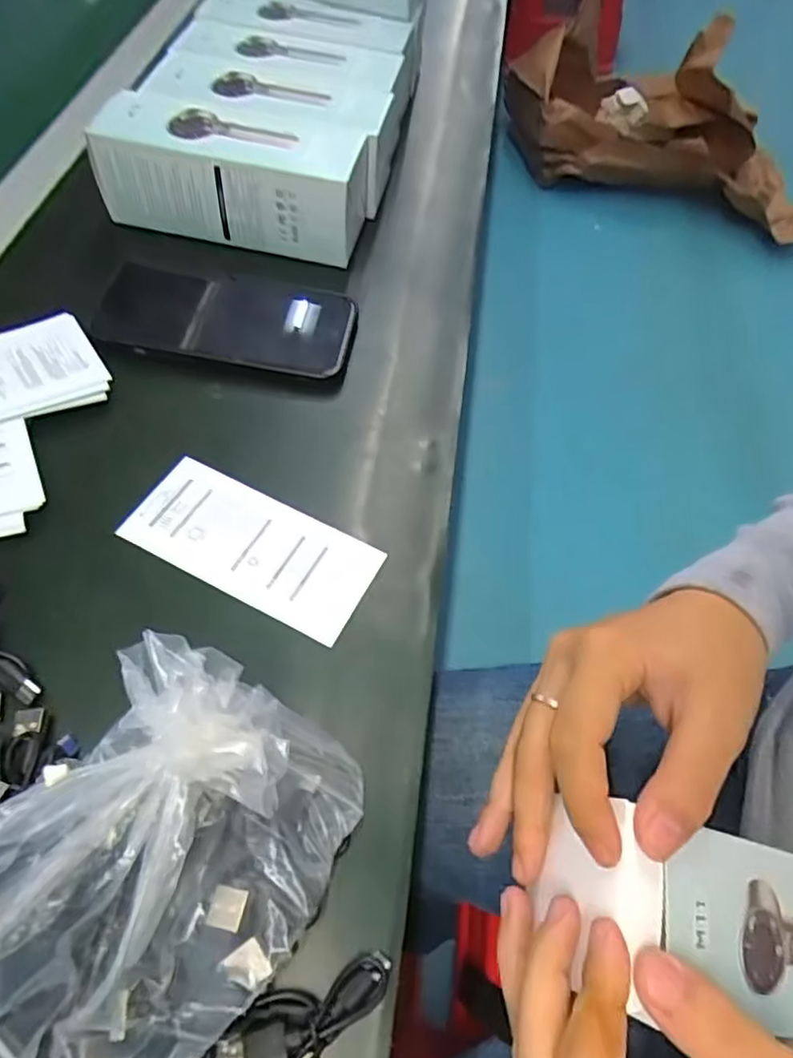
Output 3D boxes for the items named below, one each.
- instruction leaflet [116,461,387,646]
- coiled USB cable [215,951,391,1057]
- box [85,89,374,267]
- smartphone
[{"bbox_3d":[-0.070,0.007,0.308,0.119,0.004,0.054,25,59,11],"label":"instruction leaflet"},{"bbox_3d":[-0.027,0.162,0.204,0.060,0.010,0.031,-22,63,-29],"label":"coiled USB cable"},{"bbox_3d":[-0.106,-0.235,0.418,0.167,0.059,0.071,12,58,2],"label":"box"},{"bbox_3d":[-0.099,-0.126,0.376,0.143,0.015,0.066,6,57,2],"label":"smartphone"}]

